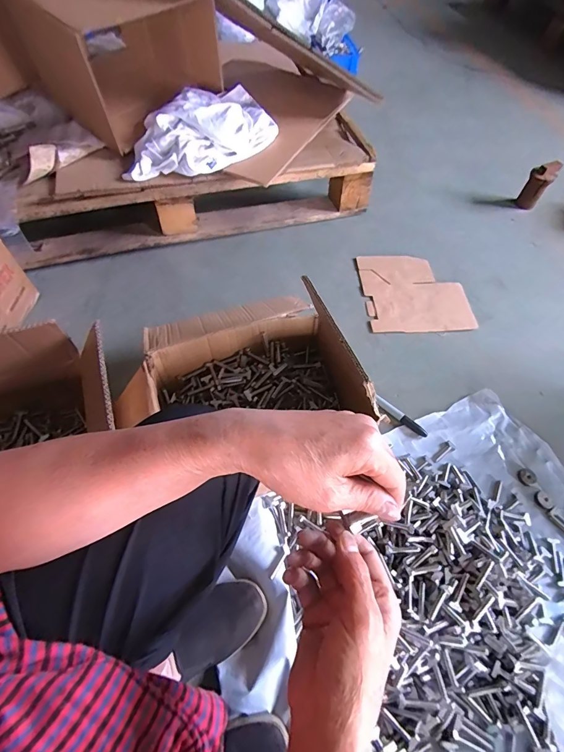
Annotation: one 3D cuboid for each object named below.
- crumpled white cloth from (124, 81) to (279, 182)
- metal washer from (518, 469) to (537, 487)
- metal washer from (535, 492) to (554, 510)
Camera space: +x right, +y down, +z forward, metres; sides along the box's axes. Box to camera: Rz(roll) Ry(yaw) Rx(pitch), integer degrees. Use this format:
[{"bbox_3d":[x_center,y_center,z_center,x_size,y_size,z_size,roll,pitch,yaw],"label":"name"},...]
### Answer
[{"bbox_3d":[-0.203,-0.600,0.885,0.416,0.076,0.238,-31,64,-18],"label":"crumpled white cloth"},{"bbox_3d":[0.459,0.189,0.680,0.031,0.006,0.029,-28,63,-16],"label":"metal washer"},{"bbox_3d":[0.475,0.226,0.658,0.027,0.005,0.030,-29,63,-17],"label":"metal washer"}]

